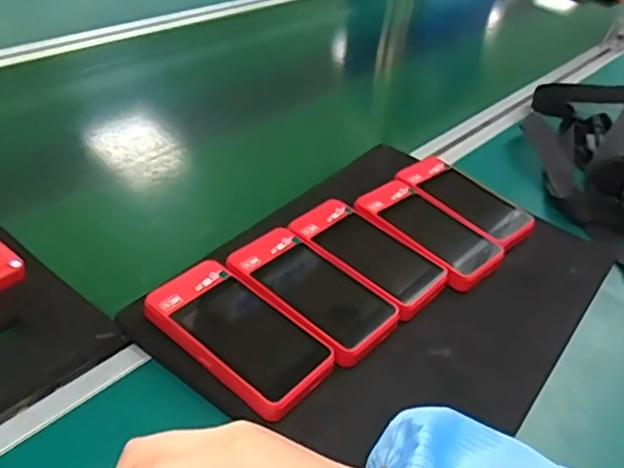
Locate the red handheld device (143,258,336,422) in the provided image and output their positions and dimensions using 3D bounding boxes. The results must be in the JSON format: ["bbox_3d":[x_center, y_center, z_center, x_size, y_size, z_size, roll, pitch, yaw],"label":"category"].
[{"bbox_3d":[-0.046,0.061,0.393,0.113,0.020,0.063,30,46,28],"label":"red handheld device"}]

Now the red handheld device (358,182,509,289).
[{"bbox_3d":[0.095,-0.004,0.509,0.065,0.022,0.118,-30,50,-35],"label":"red handheld device"}]

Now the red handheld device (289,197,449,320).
[{"bbox_3d":[0.042,0.014,0.473,0.118,0.021,0.064,32,46,30],"label":"red handheld device"}]

